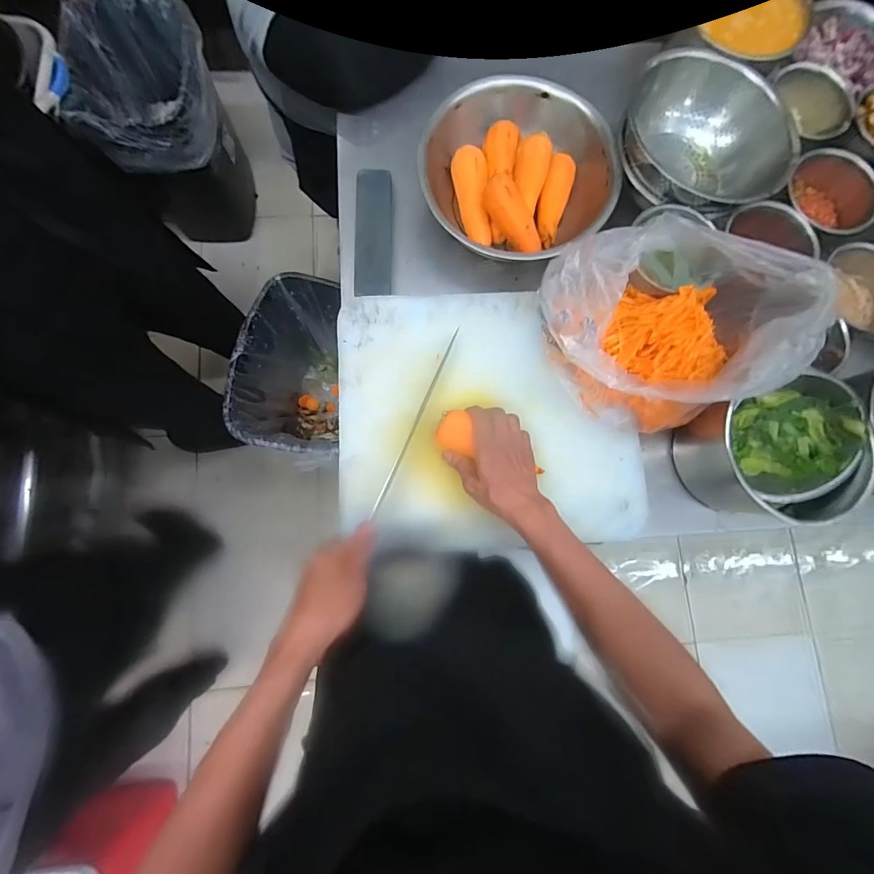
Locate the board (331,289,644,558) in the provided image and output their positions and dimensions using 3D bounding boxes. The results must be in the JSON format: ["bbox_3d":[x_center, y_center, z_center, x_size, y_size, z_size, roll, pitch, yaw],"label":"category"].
[{"bbox_3d":[0.064,-0.027,0.532,0.378,0.035,0.337,-2,81,-3],"label":"board"}]

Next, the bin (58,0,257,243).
[{"bbox_3d":[-0.764,-0.894,1.192,0.307,0.439,0.413,-13,82,-5],"label":"bin"}]

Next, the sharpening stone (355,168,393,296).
[{"bbox_3d":[-0.091,-0.292,0.578,0.050,0.020,0.196,0,81,-3],"label":"sharpening stone"}]

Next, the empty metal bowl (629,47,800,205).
[{"bbox_3d":[0.356,-0.389,0.538,0.198,0.090,0.181,0,81,-3],"label":"empty metal bowl"}]

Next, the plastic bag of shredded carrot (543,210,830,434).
[{"bbox_3d":[0.266,-0.131,0.458,0.250,0.122,0.214,-7,81,-4],"label":"plastic bag of shredded carrot"}]

